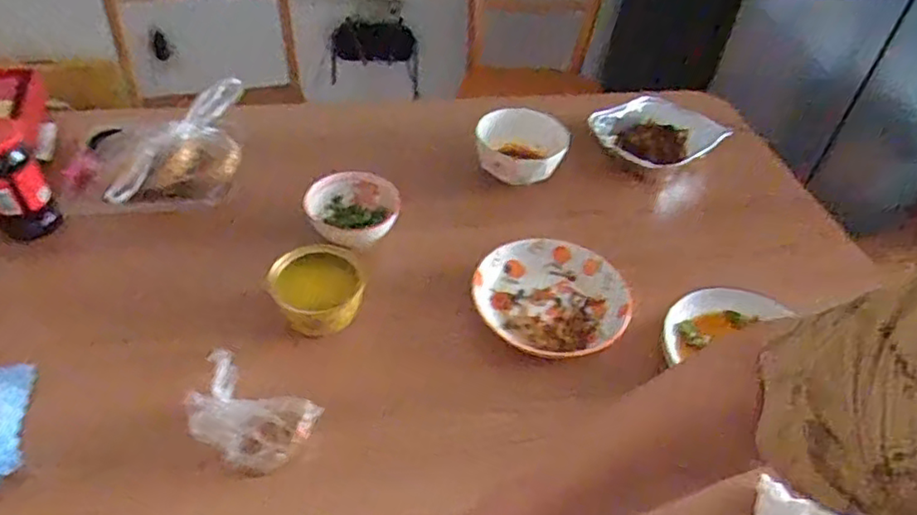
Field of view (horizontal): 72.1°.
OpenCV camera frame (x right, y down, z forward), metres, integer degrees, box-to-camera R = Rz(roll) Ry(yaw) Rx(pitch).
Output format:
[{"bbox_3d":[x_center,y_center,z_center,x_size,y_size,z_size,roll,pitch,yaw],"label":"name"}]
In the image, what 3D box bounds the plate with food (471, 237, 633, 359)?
[{"bbox_3d":[0.108,0.048,0.742,0.178,0.043,0.163,3,44,-3],"label":"plate with food"}]

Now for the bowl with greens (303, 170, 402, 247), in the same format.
[{"bbox_3d":[-0.137,-0.052,0.803,0.118,0.068,0.112,3,44,-3],"label":"bowl with greens"}]

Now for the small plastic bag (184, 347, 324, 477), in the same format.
[{"bbox_3d":[-0.214,0.151,0.620,0.151,0.051,0.089,28,48,21],"label":"small plastic bag"}]

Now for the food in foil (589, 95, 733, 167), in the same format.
[{"bbox_3d":[0.276,-0.171,0.893,0.174,0.049,0.129,-6,45,-13],"label":"food in foil"}]

